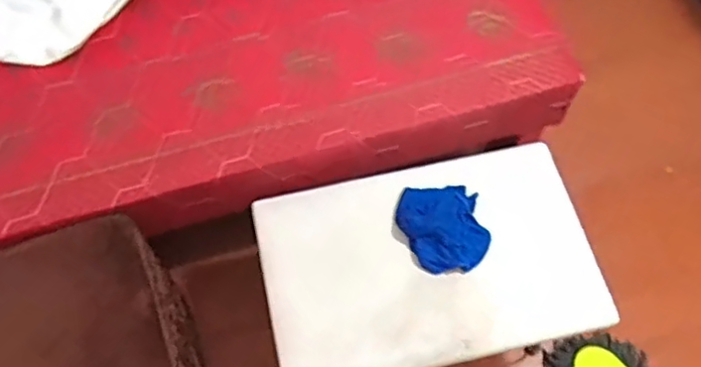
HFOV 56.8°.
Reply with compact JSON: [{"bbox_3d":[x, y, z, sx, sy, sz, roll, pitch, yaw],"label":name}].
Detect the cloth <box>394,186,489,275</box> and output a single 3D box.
[{"bbox_3d":[0.141,0.062,0.980,0.121,0.024,0.140,-12,65,-8],"label":"cloth"}]

